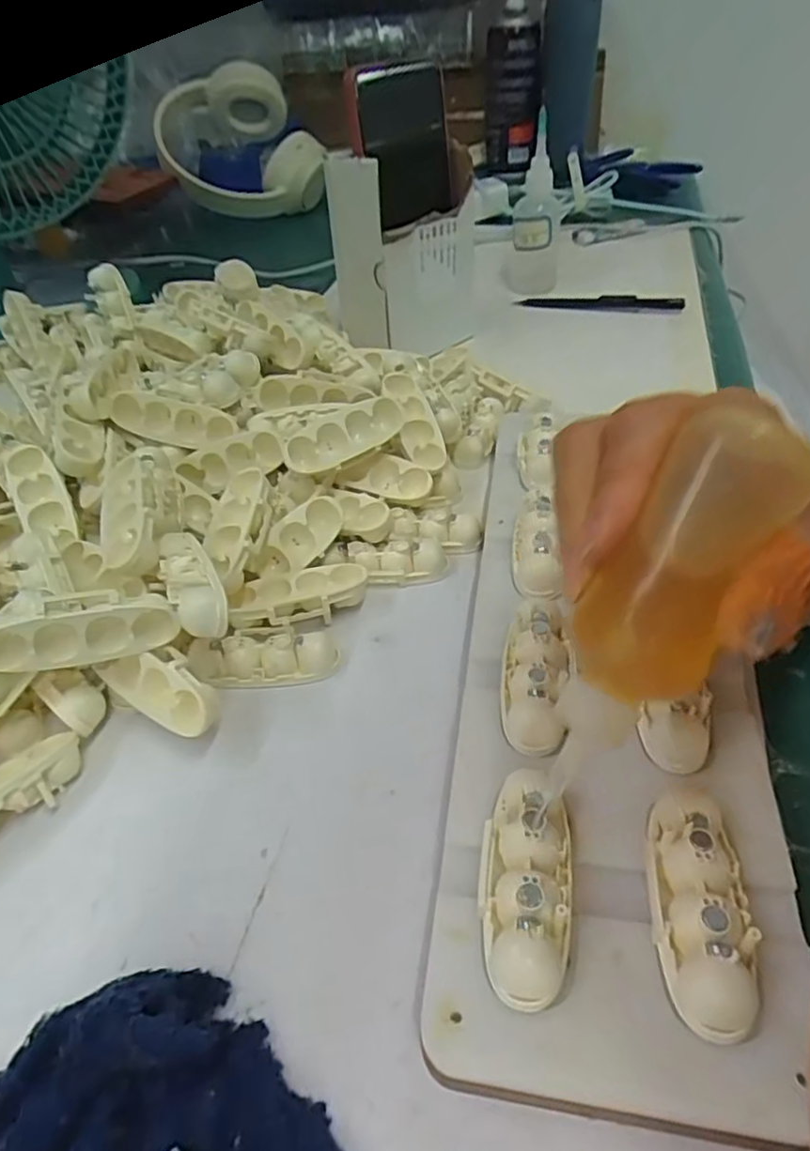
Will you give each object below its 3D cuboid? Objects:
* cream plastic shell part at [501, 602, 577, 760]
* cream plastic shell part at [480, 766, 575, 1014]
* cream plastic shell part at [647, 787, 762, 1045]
[{"bbox_3d":[0.047,0.036,0.238,0.023,0.015,0.056,6,43,11],"label":"cream plastic shell part"},{"bbox_3d":[0.034,0.083,0.186,0.024,0.018,0.060,3,43,8],"label":"cream plastic shell part"},{"bbox_3d":[0.079,0.086,0.179,0.023,0.017,0.061,5,43,10],"label":"cream plastic shell part"}]

